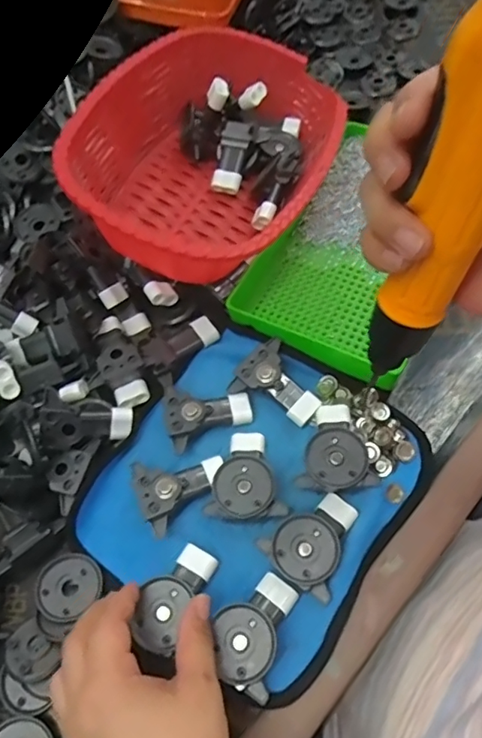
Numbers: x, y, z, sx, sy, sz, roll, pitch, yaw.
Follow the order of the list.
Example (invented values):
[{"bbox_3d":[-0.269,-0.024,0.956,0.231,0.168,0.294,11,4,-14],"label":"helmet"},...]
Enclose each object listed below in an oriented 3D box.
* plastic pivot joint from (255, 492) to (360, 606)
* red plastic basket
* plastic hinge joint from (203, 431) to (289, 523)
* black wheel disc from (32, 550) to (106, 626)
[{"bbox_3d":[0.051,0.111,0.338,0.050,0.013,0.064,37,71,22],"label":"plastic pivot joint"},{"bbox_3d":[-0.020,-0.181,0.444,0.184,0.114,0.269,18,65,14],"label":"red plastic basket"},{"bbox_3d":[0.009,0.077,0.365,0.050,0.024,0.068,11,63,11],"label":"plastic hinge joint"},{"bbox_3d":[-0.118,0.147,0.352,0.041,0.012,0.041,-2,62,4],"label":"black wheel disc"}]

